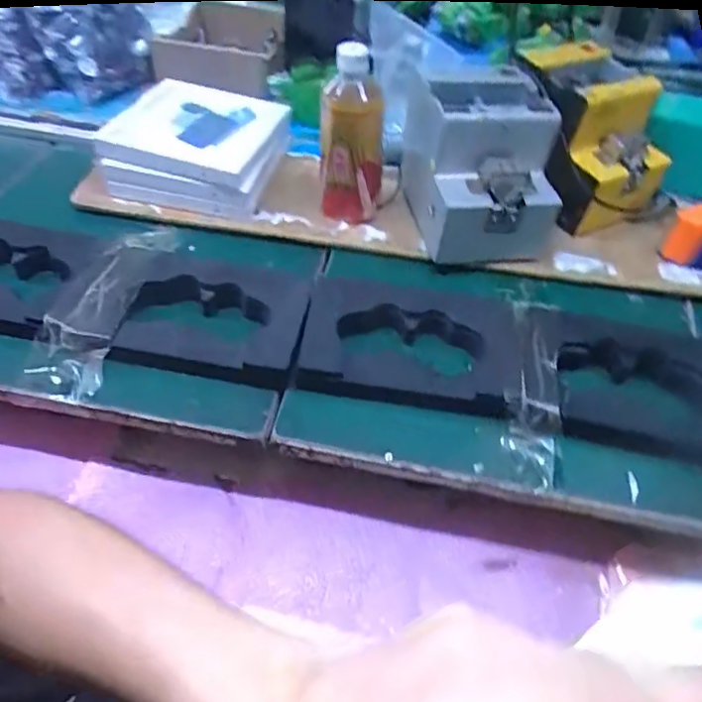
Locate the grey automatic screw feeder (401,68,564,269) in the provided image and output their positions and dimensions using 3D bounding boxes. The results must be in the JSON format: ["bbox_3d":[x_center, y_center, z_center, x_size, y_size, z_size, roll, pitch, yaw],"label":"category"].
[{"bbox_3d":[0.142,-0.208,0.652,0.138,0.151,0.179,-1,46,-7],"label":"grey automatic screw feeder"}]

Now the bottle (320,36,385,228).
[{"bbox_3d":[0.004,-0.228,0.625,0.065,0.178,0.062,6,46,0],"label":"bottle"}]

